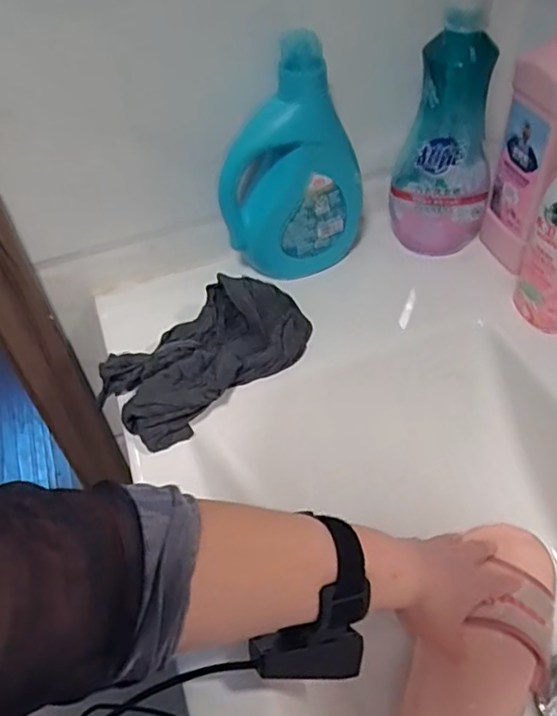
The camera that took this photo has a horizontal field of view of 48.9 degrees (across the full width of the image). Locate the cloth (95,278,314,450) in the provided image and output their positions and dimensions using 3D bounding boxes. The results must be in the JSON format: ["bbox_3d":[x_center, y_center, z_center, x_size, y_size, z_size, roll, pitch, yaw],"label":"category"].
[{"bbox_3d":[-0.070,-0.008,0.579,0.201,0.045,0.109,-37,54,-26],"label":"cloth"}]

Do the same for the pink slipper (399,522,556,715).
[{"bbox_3d":[0.173,0.258,0.514,0.097,0.077,0.257,24,58,25],"label":"pink slipper"}]

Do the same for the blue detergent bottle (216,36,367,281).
[{"bbox_3d":[0.010,-0.183,0.601,0.131,0.221,0.063,3,47,9],"label":"blue detergent bottle"}]

